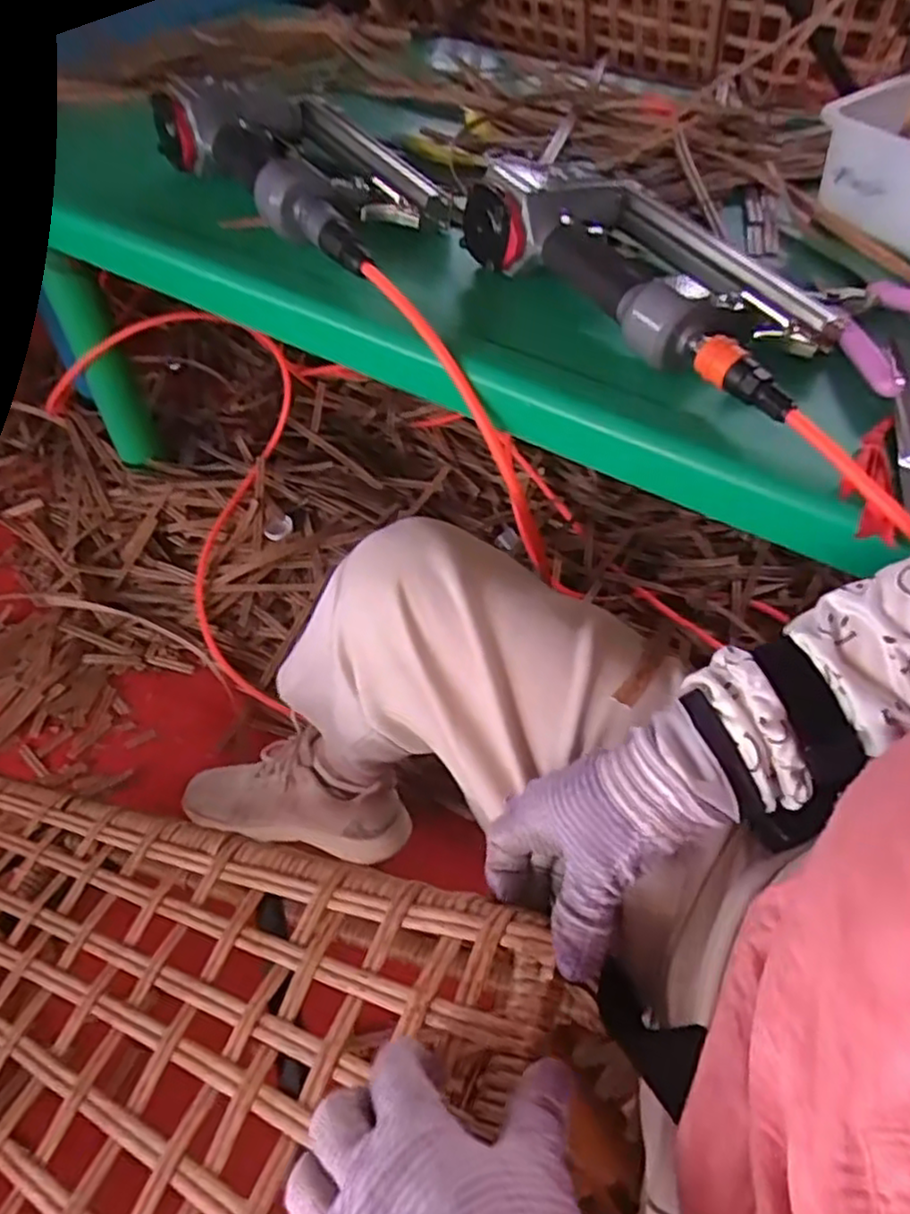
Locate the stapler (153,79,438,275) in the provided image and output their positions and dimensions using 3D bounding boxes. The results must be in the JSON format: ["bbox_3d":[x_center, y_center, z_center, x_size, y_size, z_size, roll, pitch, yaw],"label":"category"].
[{"bbox_3d":[-0.107,-0.355,0.574,0.144,0.060,0.262,-36,63,-24],"label":"stapler"}]

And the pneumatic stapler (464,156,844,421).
[{"bbox_3d":[0.142,-0.230,0.485,0.130,0.058,0.257,-38,62,-25],"label":"pneumatic stapler"}]

